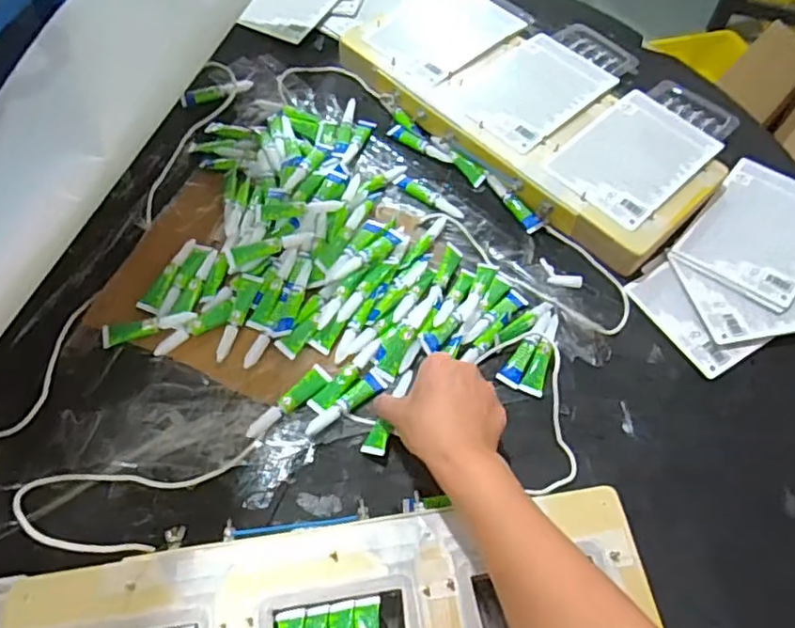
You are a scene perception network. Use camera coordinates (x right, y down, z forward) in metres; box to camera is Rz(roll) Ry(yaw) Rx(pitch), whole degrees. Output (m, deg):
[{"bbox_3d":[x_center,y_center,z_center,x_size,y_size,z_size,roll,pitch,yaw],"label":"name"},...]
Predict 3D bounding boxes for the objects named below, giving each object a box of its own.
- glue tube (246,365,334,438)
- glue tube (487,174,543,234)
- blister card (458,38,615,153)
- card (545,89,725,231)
[{"bbox_3d":[-0.091,0.073,0.514,0.081,0.009,0.018,-39,70,-22],"label":"glue tube"},{"bbox_3d":[0.117,-0.114,0.641,0.013,0.016,0.080,-33,68,-20],"label":"glue tube"},{"bbox_3d":[0.152,-0.249,0.680,0.168,0.014,0.116,-39,70,-22],"label":"blister card"},{"bbox_3d":[0.247,-0.164,0.640,0.172,0.009,0.115,-40,68,-20],"label":"card"}]

